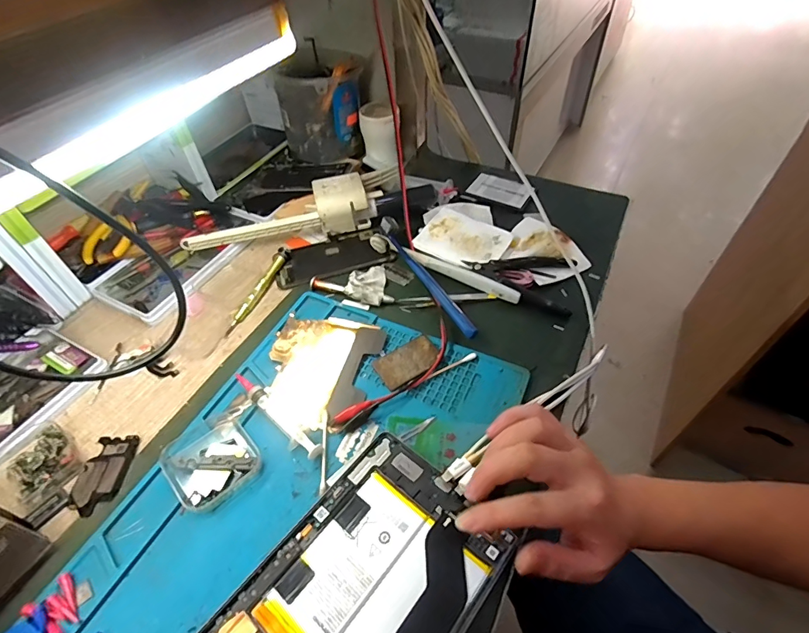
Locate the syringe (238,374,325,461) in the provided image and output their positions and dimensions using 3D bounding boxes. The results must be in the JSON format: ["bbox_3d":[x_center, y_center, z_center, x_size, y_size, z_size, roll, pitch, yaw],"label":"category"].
[{"bbox_3d":[-0.109,0.083,0.373,0.107,0.014,0.017,34,59,29],"label":"syringe"}]

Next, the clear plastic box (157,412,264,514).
[{"bbox_3d":[-0.155,0.113,0.349,0.062,0.018,0.071,-36,55,-24],"label":"clear plastic box"}]

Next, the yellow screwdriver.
[{"bbox_3d":[-0.159,-0.031,0.480,0.016,0.017,0.121,11,51,14],"label":"yellow screwdriver"}]

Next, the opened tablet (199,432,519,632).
[{"bbox_3d":[-0.034,0.186,0.283,0.127,0.006,0.201,31,57,27],"label":"opened tablet"}]

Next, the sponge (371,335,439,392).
[{"bbox_3d":[0.003,0.042,0.410,0.059,0.004,0.035,-29,52,-19],"label":"sponge"}]

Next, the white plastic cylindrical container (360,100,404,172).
[{"bbox_3d":[-0.032,-0.251,0.610,0.058,0.075,0.060,-2,48,3],"label":"white plastic cylindrical container"}]

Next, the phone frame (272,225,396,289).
[{"bbox_3d":[-0.083,-0.071,0.515,0.132,0.012,0.069,-15,49,-8],"label":"phone frame"}]

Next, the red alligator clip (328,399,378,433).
[{"bbox_3d":[-0.045,0.083,0.375,0.046,0.005,0.010,-32,53,-21],"label":"red alligator clip"}]

